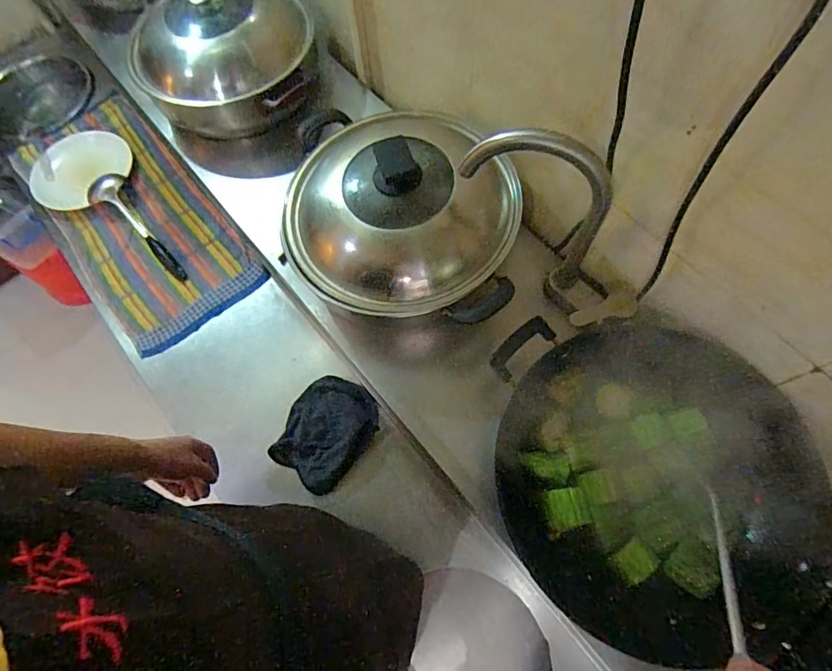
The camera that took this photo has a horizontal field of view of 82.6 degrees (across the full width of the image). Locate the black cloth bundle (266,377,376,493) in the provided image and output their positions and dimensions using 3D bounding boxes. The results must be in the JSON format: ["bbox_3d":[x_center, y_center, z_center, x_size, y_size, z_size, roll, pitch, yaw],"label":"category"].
[{"bbox_3d":[-0.157,0.164,0.826,0.150,0.030,0.182,36,74,15],"label":"black cloth bundle"}]

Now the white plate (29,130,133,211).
[{"bbox_3d":[-0.686,-0.342,0.968,0.134,0.046,0.197,30,73,13],"label":"white plate"}]

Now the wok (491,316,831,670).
[{"bbox_3d":[0.309,0.188,0.629,0.375,0.102,0.399,-6,68,0],"label":"wok"}]

